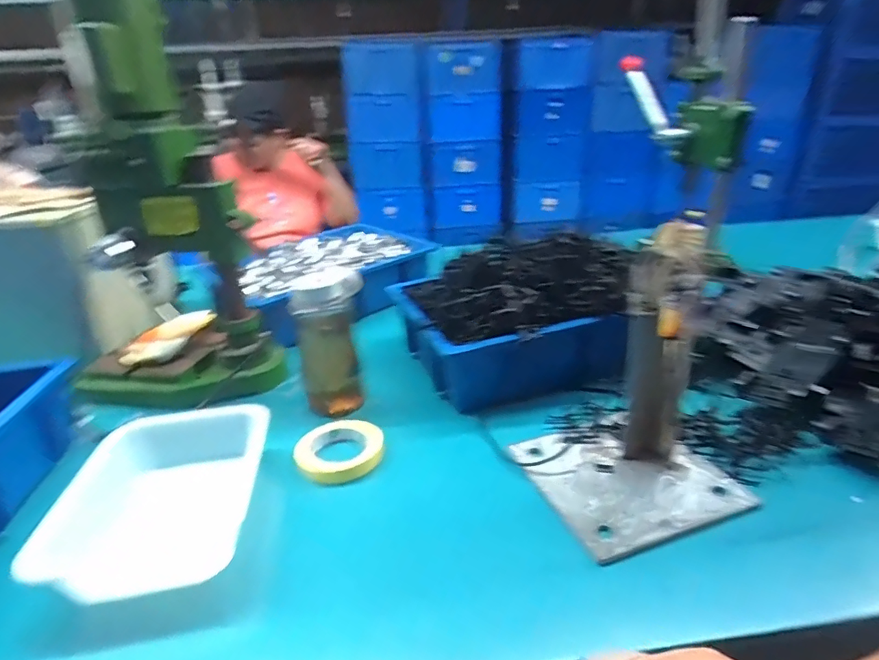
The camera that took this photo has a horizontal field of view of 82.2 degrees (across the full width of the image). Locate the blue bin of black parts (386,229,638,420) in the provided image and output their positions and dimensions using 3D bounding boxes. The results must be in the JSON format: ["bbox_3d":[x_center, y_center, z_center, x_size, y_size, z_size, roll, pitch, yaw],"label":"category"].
[{"bbox_3d":[0.118,-0.031,0.801,0.319,0.183,0.297,-8,25,-11],"label":"blue bin of black parts"}]

